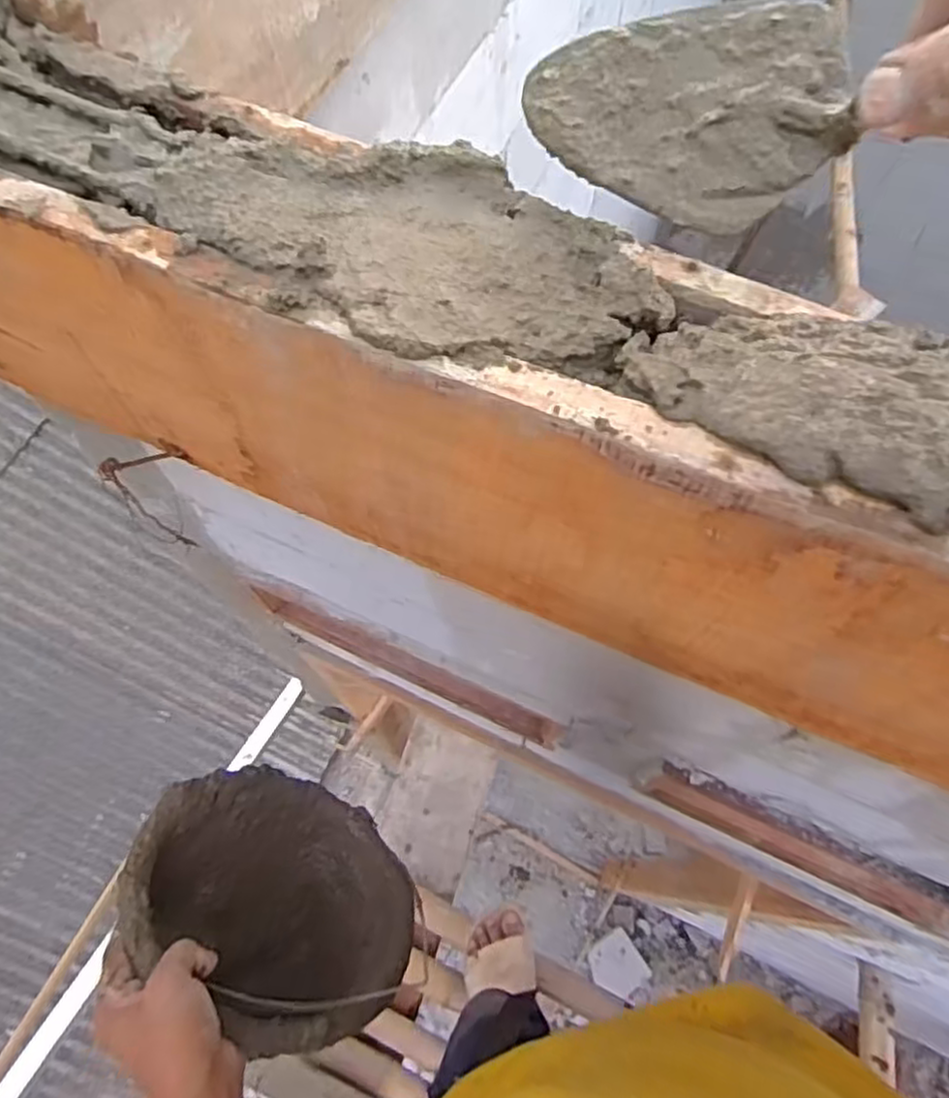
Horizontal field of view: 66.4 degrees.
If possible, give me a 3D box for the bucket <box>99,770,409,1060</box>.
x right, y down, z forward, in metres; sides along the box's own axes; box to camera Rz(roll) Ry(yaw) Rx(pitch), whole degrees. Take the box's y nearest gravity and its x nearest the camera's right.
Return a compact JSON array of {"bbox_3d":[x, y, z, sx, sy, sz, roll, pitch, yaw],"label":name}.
[{"bbox_3d":[-0.174,0.312,0.655,0.241,0.230,0.180,22,67,10],"label":"bucket"}]

